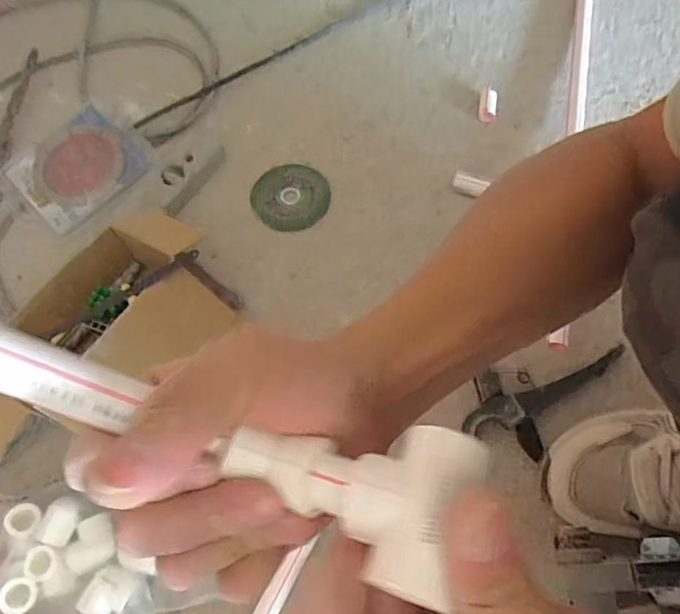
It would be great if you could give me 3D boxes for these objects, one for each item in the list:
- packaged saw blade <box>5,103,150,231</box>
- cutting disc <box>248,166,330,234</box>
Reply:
[{"bbox_3d":[-0.322,-0.174,0.671,0.137,0.024,0.148,42,74,16],"label":"packaged saw blade"},{"bbox_3d":[-0.059,-0.133,0.663,0.092,0.011,0.086,0,67,1],"label":"cutting disc"}]

